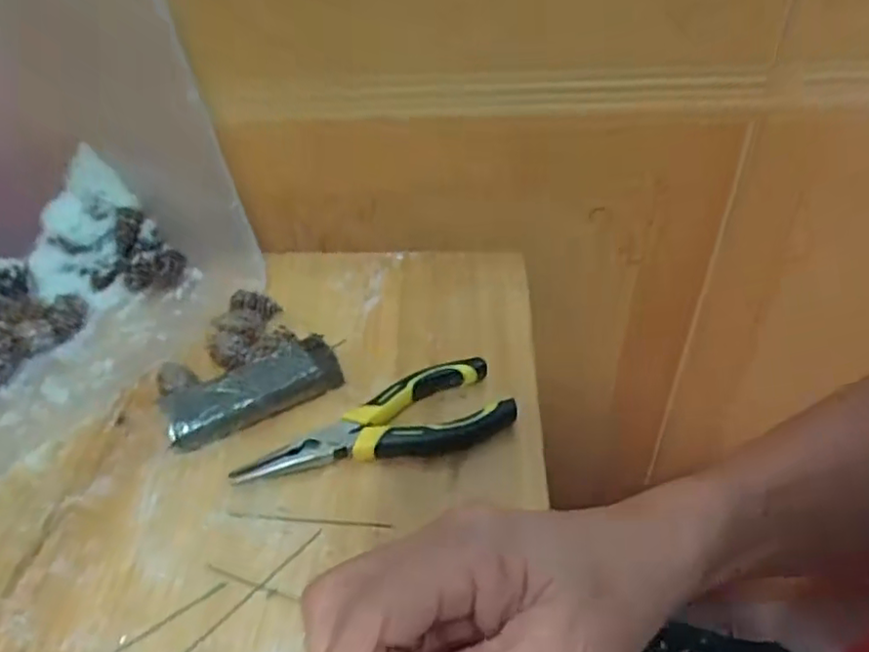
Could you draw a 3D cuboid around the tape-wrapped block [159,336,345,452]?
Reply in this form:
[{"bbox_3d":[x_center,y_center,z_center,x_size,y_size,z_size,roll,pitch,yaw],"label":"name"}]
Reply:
[{"bbox_3d":[-0.111,0.039,0.385,0.103,0.024,0.038,-19,43,-19],"label":"tape-wrapped block"}]

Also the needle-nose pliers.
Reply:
[{"bbox_3d":[-0.034,0.061,0.362,0.156,0.017,0.060,-14,41,-13],"label":"needle-nose pliers"}]

